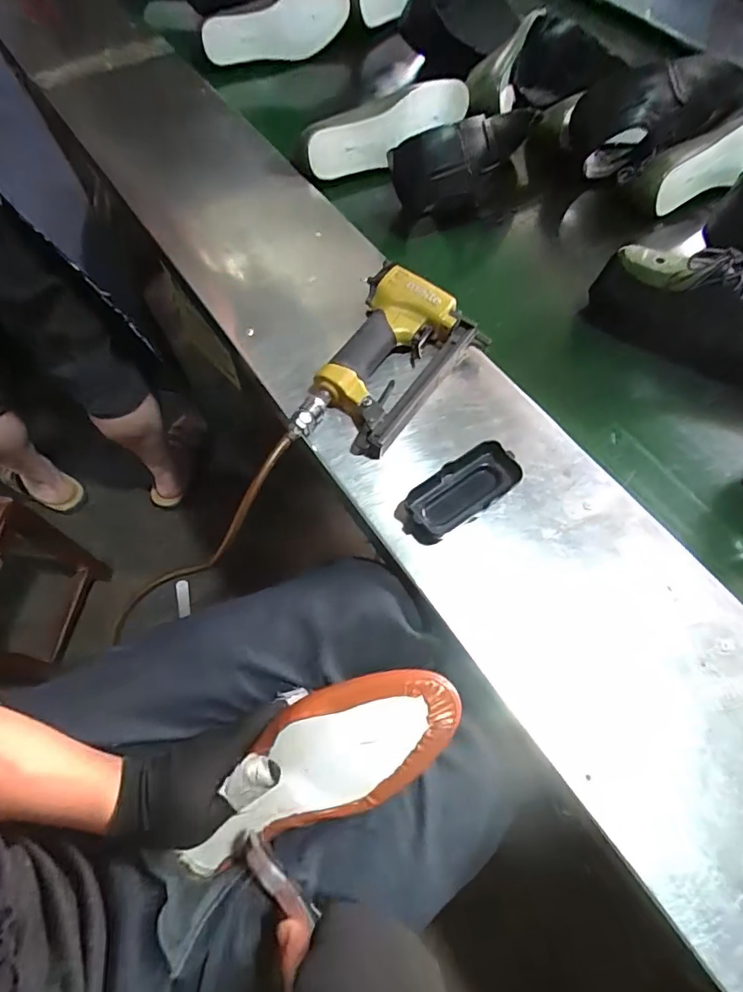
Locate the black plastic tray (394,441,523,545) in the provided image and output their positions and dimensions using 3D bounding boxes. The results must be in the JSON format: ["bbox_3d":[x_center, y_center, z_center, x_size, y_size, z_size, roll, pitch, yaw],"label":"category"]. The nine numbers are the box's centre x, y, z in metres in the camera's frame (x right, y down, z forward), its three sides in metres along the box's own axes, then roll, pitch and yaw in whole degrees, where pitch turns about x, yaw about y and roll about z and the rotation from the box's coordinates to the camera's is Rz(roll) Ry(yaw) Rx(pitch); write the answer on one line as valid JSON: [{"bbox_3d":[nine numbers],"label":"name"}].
[{"bbox_3d":[0.082,-0.001,0.479,0.116,0.033,0.049,-35,69,-15],"label":"black plastic tray"}]

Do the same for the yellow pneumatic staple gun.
[{"bbox_3d":[0.005,-0.135,0.534,0.131,0.043,0.221,37,70,17],"label":"yellow pneumatic staple gun"}]

